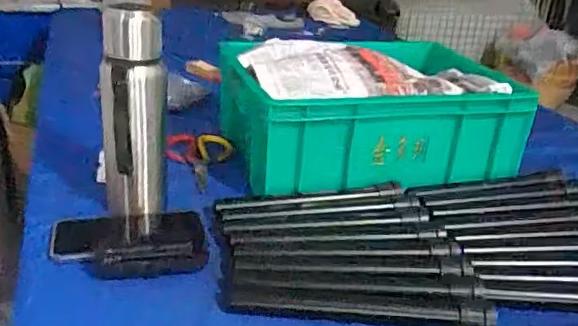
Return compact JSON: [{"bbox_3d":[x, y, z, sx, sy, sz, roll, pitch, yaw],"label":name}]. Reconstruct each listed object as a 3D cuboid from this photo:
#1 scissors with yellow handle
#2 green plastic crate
[{"bbox_3d":[-0.136,-0.007,0.855,0.099,0.017,0.166,2,24,-6],"label":"scissors with yellow handle"},{"bbox_3d":[0.114,-0.090,0.883,0.405,0.146,0.308,-2,25,-14],"label":"green plastic crate"}]

